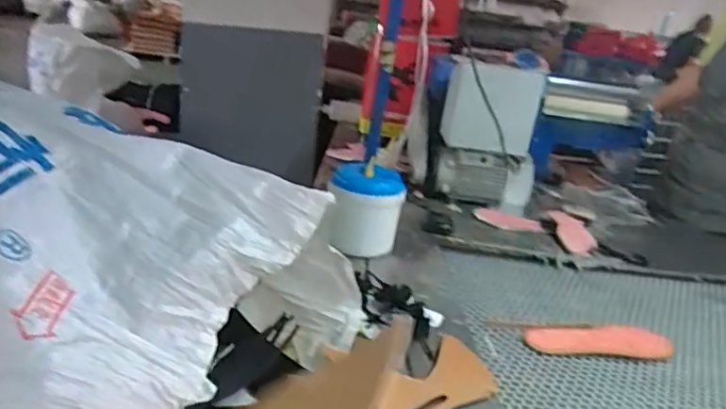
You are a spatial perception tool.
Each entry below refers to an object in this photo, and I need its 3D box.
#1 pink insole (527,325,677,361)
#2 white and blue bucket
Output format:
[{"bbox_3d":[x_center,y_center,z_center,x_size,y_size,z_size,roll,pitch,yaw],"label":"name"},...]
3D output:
[{"bbox_3d":[0.376,0.212,0.930,0.249,0.021,0.066,2,20,-13],"label":"pink insole"},{"bbox_3d":[0.003,0.013,1.054,0.125,0.142,0.109,7,21,-1],"label":"white and blue bucket"}]

